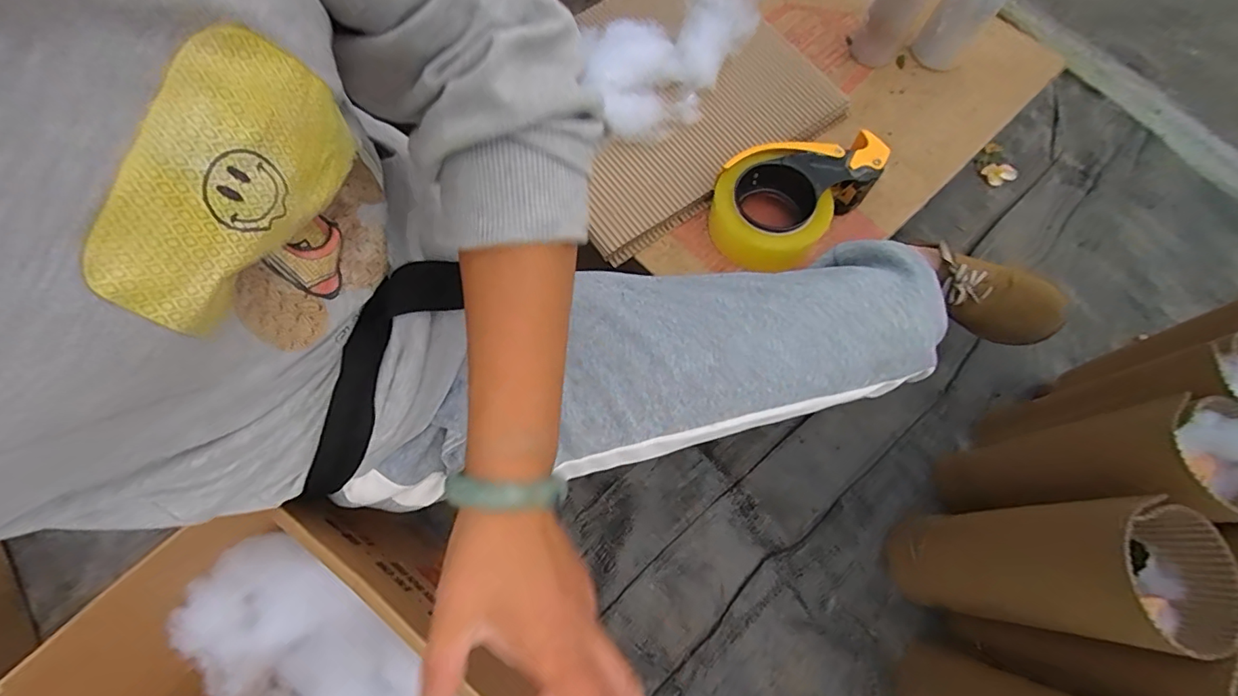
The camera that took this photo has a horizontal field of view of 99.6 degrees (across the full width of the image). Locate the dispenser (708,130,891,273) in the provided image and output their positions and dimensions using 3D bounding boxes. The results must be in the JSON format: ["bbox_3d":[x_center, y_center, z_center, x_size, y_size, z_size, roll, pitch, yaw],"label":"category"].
[{"bbox_3d":[0.174,-0.160,0.532,0.114,0.063,0.171,44,75,12],"label":"dispenser"}]

